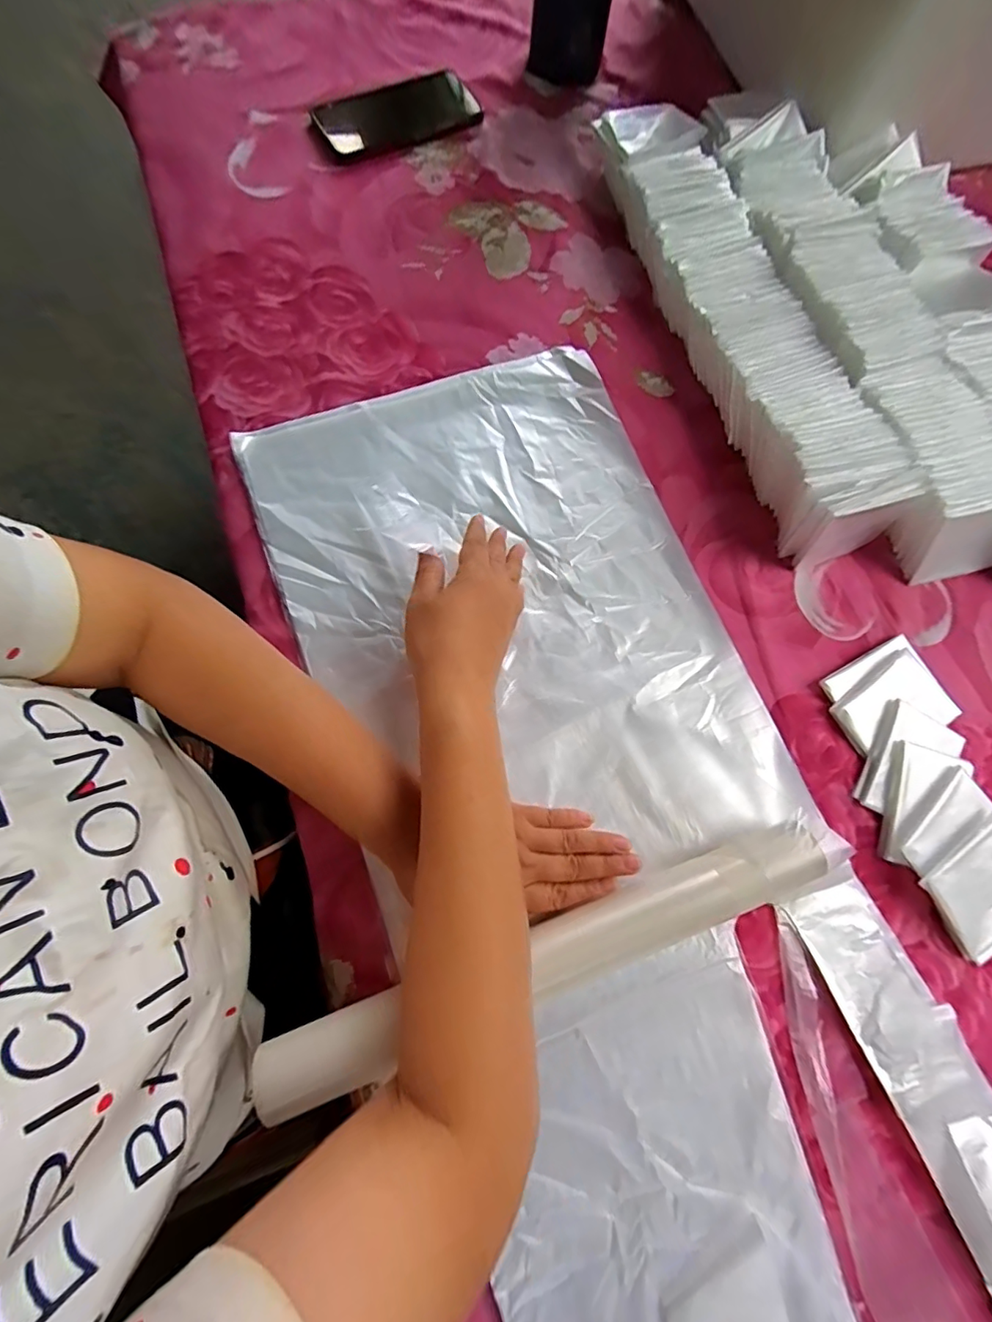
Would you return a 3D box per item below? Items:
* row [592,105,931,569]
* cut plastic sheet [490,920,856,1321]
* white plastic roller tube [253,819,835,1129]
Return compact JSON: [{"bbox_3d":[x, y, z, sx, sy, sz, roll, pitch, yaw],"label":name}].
[{"bbox_3d":[0.207,-0.308,0.452,0.098,0.053,0.462,-20,77,-9],"label":"row"},{"bbox_3d":[0.111,0.385,0.281,0.185,0.018,0.395,-11,76,-5],"label":"cut plastic sheet"},{"bbox_3d":[0.039,0.180,0.318,0.359,0.039,0.039,-18,77,-10],"label":"white plastic roller tube"}]

